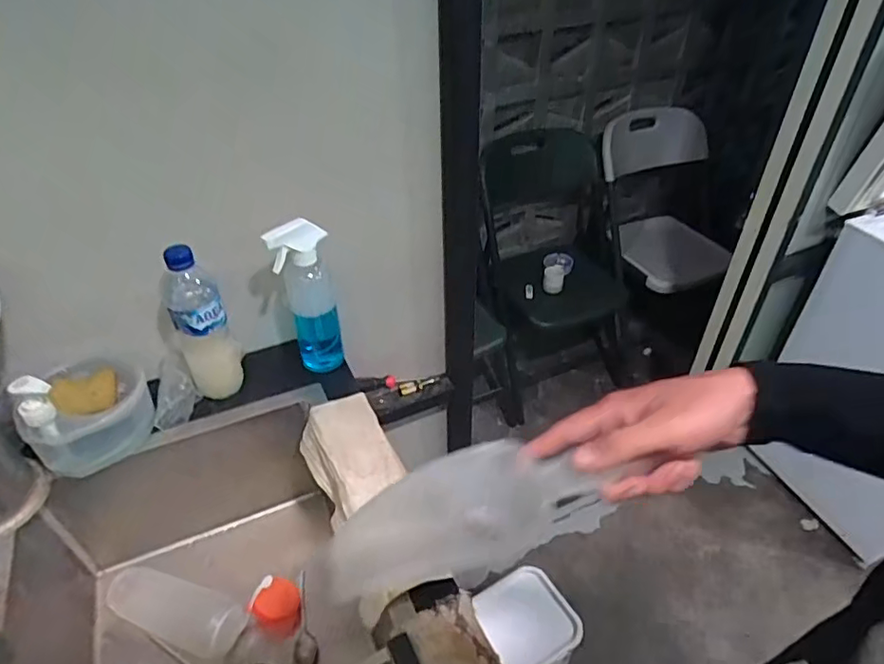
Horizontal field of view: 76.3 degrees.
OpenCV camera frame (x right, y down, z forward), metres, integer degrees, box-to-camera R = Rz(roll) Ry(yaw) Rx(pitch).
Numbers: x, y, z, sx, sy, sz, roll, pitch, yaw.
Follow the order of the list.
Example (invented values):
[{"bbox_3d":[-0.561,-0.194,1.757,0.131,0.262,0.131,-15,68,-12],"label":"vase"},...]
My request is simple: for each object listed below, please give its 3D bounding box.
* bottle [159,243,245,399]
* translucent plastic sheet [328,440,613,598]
[{"bbox_3d":[-0.314,-0.007,0.733,0.066,0.229,0.071,-23,44,-24],"label":"bottle"},{"bbox_3d":[0.011,0.134,0.411,0.201,0.067,0.057,-24,40,7],"label":"translucent plastic sheet"}]

